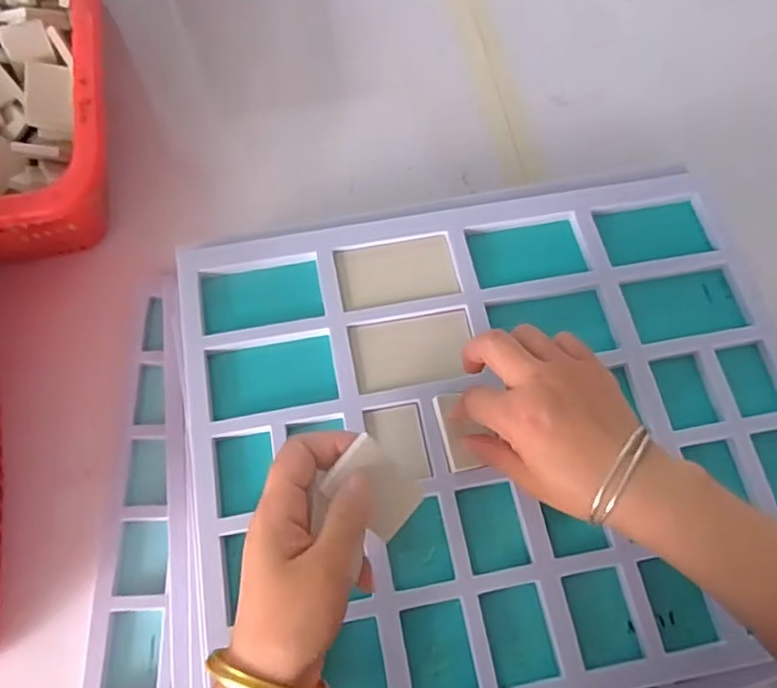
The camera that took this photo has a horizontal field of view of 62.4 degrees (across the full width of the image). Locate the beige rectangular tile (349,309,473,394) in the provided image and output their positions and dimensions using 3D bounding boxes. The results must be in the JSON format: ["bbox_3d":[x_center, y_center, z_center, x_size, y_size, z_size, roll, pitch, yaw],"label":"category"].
[{"bbox_3d":[0.018,0.005,0.467,0.086,0.004,0.050,-10,69,-5],"label":"beige rectangular tile"}]

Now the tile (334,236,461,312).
[{"bbox_3d":[0.006,-0.055,0.492,0.088,0.004,0.051,-10,69,-5],"label":"tile"}]

